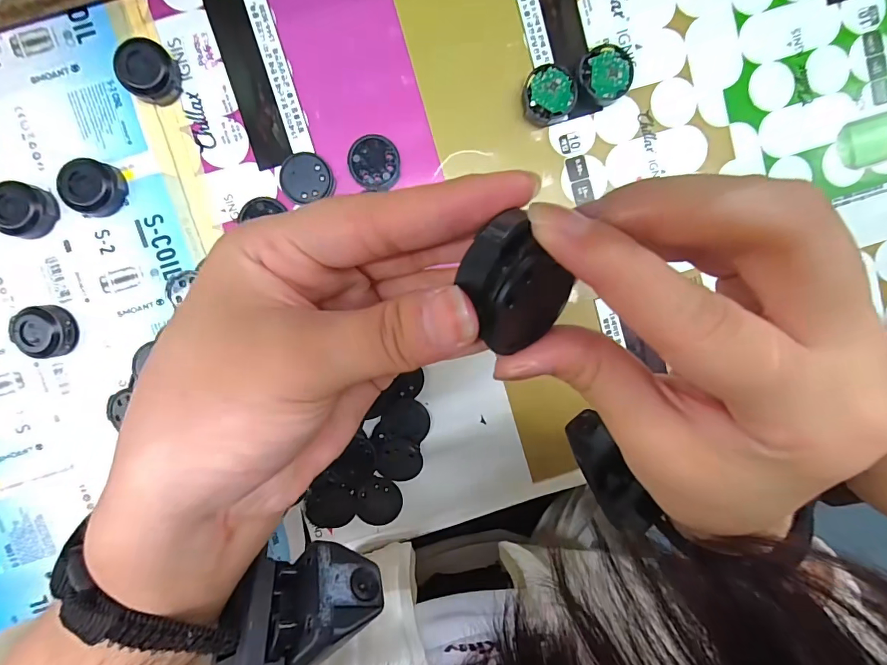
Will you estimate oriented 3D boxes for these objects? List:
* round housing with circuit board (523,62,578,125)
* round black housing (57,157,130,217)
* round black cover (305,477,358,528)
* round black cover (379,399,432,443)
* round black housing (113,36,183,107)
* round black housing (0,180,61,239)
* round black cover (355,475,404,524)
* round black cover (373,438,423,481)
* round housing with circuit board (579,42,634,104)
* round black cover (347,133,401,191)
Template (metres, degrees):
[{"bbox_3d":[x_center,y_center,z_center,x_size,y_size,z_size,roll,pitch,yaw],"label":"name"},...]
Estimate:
[{"bbox_3d":[0.060,-0.135,0.242,0.030,0.010,0.030,0,95,-3],"label":"round housing with circuit board"},{"bbox_3d":[-0.195,-0.080,0.232,0.028,0.014,0.029,0,95,-3],"label":"round black housing"},{"bbox_3d":[-0.069,0.104,0.257,0.031,0.004,0.032,0,95,-3],"label":"round black cover"},{"bbox_3d":[-0.023,0.053,0.255,0.029,0.004,0.024,6,95,-3],"label":"round black cover"},{"bbox_3d":[-0.159,-0.140,0.228,0.027,0.016,0.028,0,95,-3],"label":"round black housing"},{"bbox_3d":[-0.233,-0.068,0.234,0.029,0.013,0.029,0,95,-3],"label":"round black housing"},{"bbox_3d":[-0.040,0.105,0.261,0.028,0.004,0.028,0,95,-3],"label":"round black cover"},{"bbox_3d":[-0.027,0.077,0.255,0.027,0.005,0.028,-8,95,-2],"label":"round black cover"},{"bbox_3d":[0.093,-0.148,0.242,0.033,0.010,0.031,0,95,-3],"label":"round housing with circuit board"},{"bbox_3d":[-0.040,-0.098,0.243,0.029,0.004,0.030,0,95,-3],"label":"round black cover"}]

